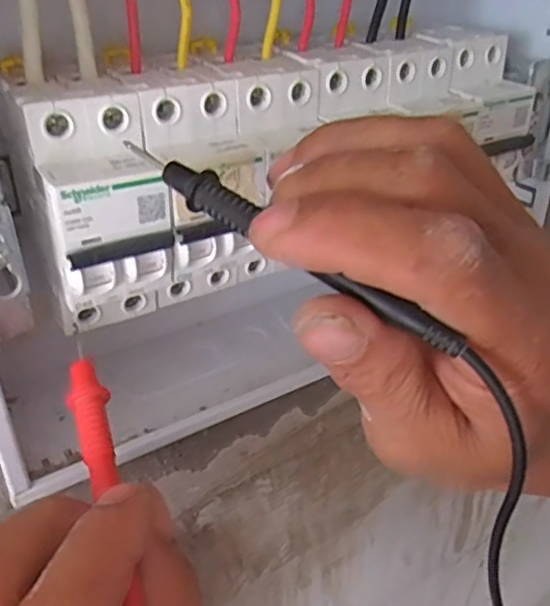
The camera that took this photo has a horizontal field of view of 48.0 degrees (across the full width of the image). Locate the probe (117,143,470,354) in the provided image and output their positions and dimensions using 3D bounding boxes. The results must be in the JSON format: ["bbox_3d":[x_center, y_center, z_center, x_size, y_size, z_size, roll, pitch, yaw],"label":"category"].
[{"bbox_3d":[0.000,-0.018,0.167,0.106,0.007,0.008,35,43,19],"label":"probe"}]

